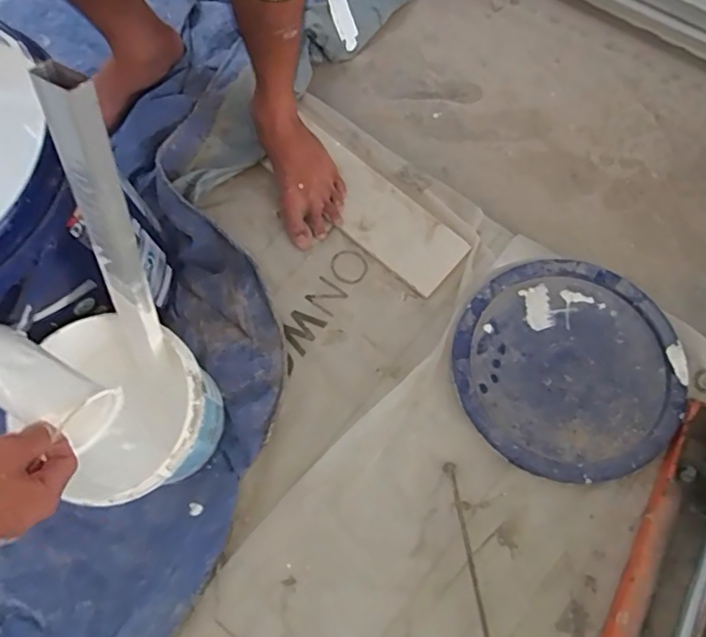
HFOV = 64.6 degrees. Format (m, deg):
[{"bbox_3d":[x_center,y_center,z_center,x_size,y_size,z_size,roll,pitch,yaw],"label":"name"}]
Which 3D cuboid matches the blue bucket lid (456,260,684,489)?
[{"bbox_3d":[0.292,0.066,0.767,0.302,0.015,0.290,-1,71,2],"label":"blue bucket lid"}]

